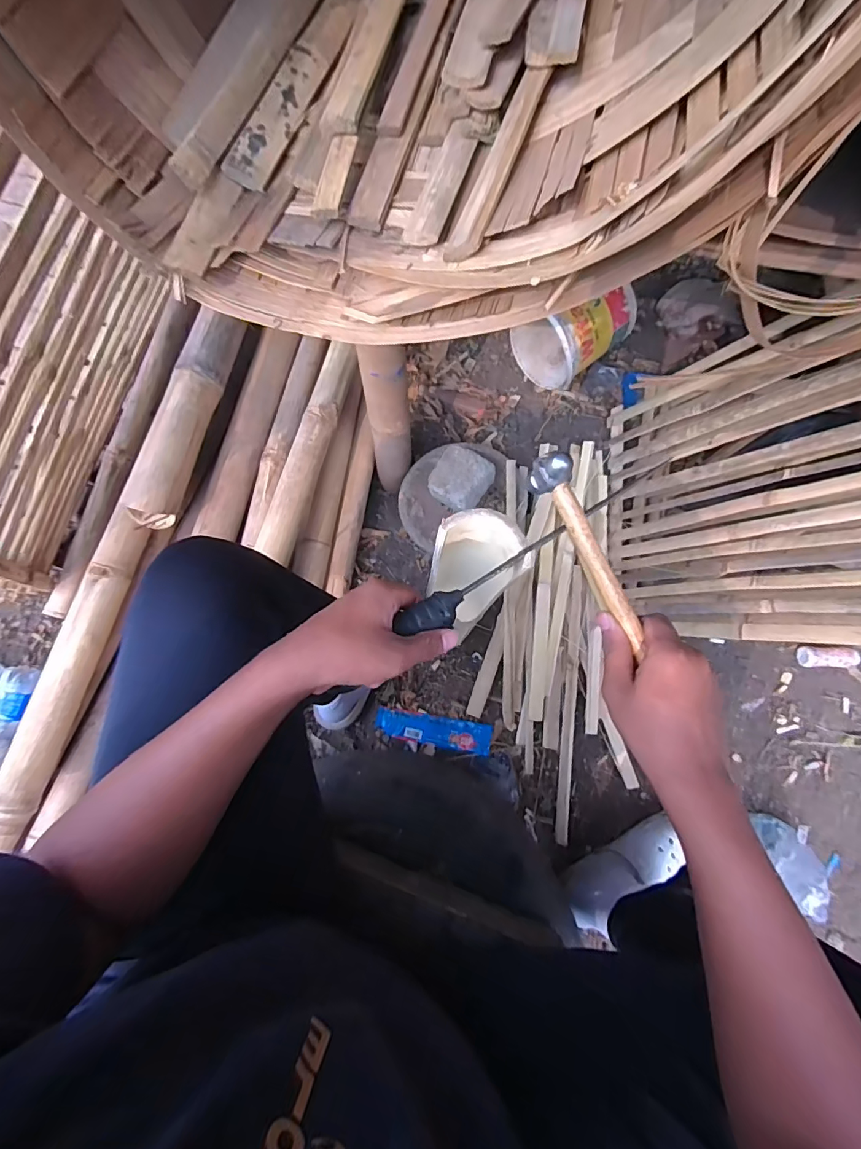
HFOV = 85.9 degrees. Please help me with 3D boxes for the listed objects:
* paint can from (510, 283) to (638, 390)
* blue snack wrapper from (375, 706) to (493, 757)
[{"bbox_3d":[0.302,-0.524,0.992,0.211,0.179,0.184,-32,75,-10],"label":"paint can"},{"bbox_3d":[0.005,0.290,0.858,0.212,0.016,0.053,9,72,3],"label":"blue snack wrapper"}]

